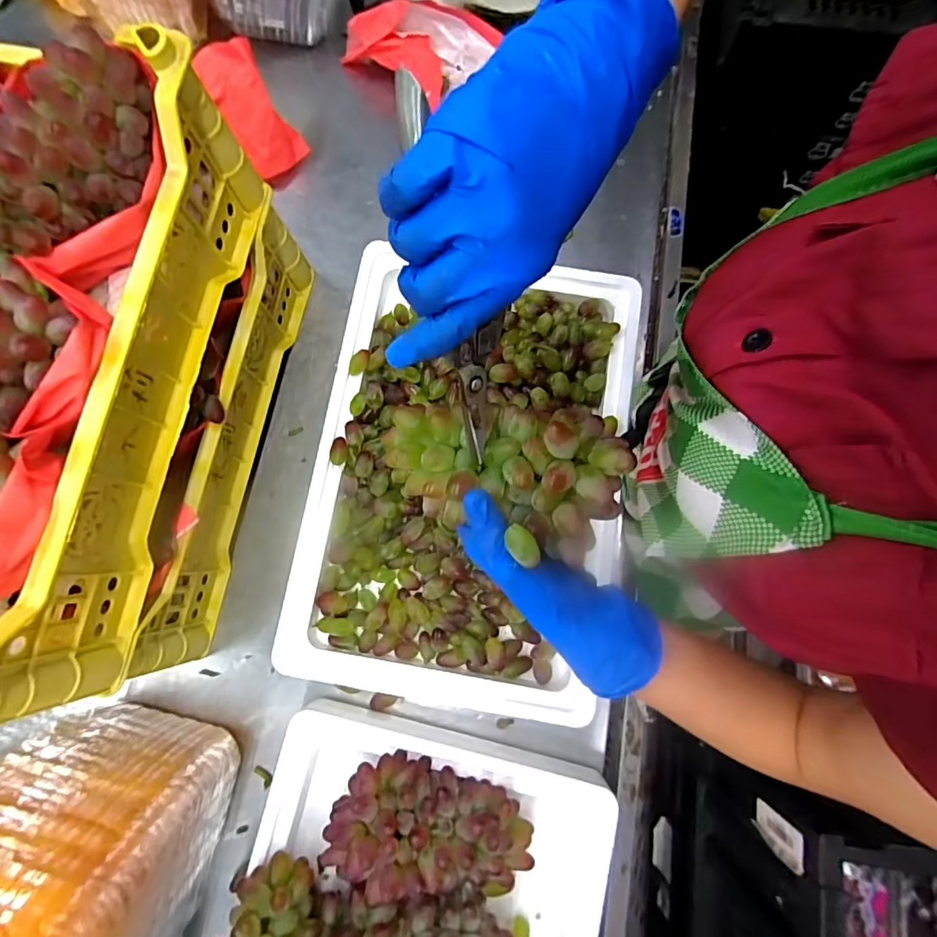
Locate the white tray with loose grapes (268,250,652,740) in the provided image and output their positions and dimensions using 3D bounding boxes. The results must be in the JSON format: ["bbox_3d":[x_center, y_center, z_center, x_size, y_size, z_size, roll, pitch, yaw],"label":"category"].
[{"bbox_3d":[0.002,0.000,0.512,0.305,0.056,0.447,10,79,3],"label":"white tray with loose grapes"}]

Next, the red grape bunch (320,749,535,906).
[{"bbox_3d":[-0.029,0.302,0.404,0.163,0.055,0.093,18,80,4],"label":"red grape bunch"}]

